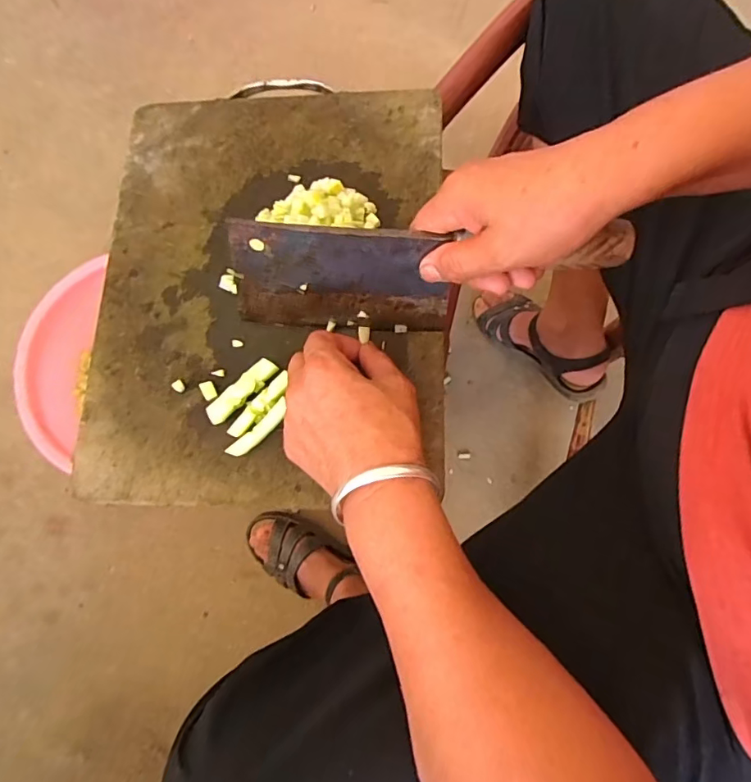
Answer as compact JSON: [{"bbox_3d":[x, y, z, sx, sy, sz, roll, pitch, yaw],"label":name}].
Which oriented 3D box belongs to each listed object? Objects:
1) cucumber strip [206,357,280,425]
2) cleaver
[{"bbox_3d":[-0.099,0.000,0.371,0.014,0.018,0.060,44,83,7],"label":"cucumber strip"},{"bbox_3d":[0.030,-0.083,0.347,0.251,0.092,0.028,3,55,2],"label":"cleaver"}]

